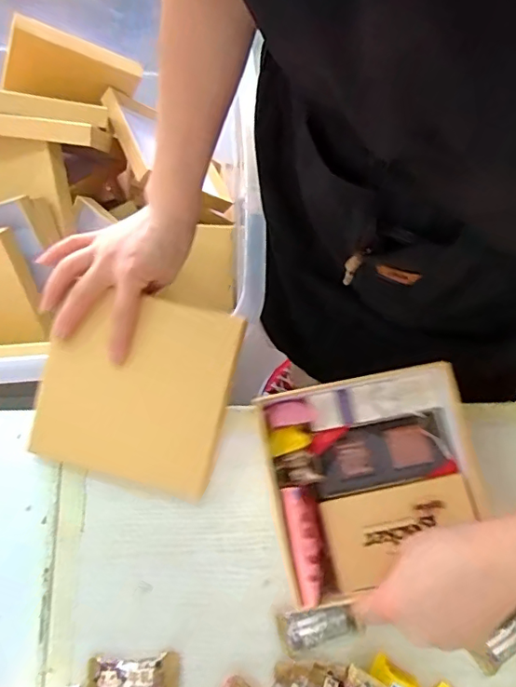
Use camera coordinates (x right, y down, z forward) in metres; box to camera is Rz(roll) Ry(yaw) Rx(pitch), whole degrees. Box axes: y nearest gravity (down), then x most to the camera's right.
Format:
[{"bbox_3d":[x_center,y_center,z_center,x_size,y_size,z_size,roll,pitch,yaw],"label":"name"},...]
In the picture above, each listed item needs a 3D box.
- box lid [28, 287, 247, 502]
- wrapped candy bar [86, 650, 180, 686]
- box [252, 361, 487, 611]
[{"bbox_3d":[-0.113,0.045,0.476,0.166,0.013,0.176,15,103,1],"label":"box lid"},{"bbox_3d":[-0.108,0.287,0.444,0.078,0.009,0.035,-3,76,1],"label":"wrapped candy bar"},{"bbox_3d":[0.097,0.109,0.430,0.165,0.045,0.164,-10,76,-1],"label":"box"}]

